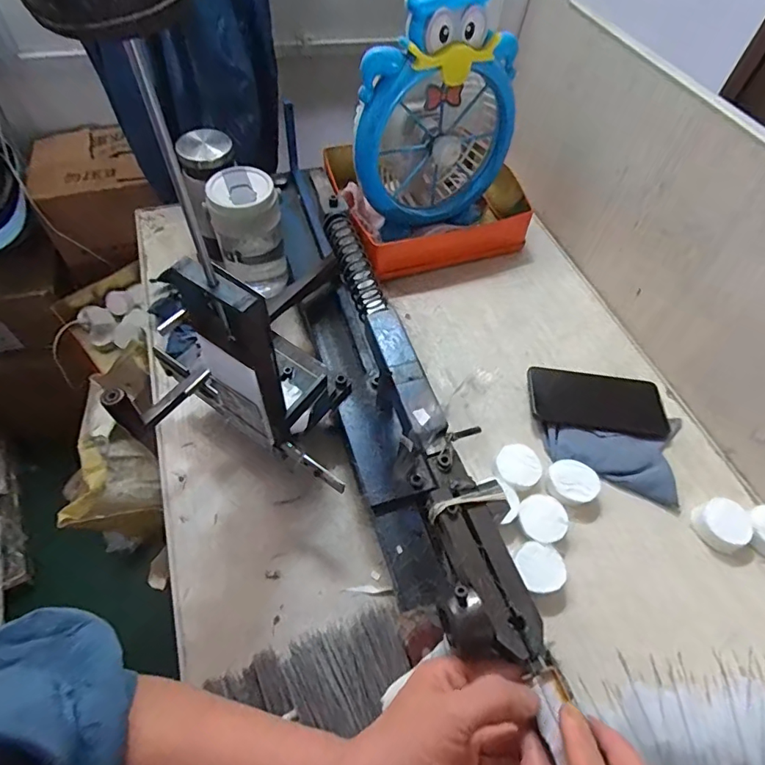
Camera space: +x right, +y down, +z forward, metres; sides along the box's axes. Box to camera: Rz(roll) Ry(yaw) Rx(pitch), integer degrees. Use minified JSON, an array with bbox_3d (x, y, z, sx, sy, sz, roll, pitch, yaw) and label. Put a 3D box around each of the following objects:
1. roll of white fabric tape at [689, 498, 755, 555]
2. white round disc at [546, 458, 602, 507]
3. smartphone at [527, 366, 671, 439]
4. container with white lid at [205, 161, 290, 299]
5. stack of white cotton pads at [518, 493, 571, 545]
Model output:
[{"bbox_3d":[0.346,0.147,0.501,0.052,0.024,0.047,-30,63,-19],"label":"roll of white fabric tape"},{"bbox_3d":[0.201,0.107,0.518,0.051,0.022,0.046,12,57,6],"label":"white round disc"},{"bbox_3d":[0.253,0.021,0.581,0.155,0.016,0.088,8,57,3],"label":"smartphone"},{"bbox_3d":[-0.163,-0.181,0.613,0.079,0.151,0.065,-11,58,-9],"label":"container with white lid"},{"bbox_3d":[0.161,0.140,0.496,0.047,0.023,0.048,-21,60,-15],"label":"stack of white cotton pads"}]

